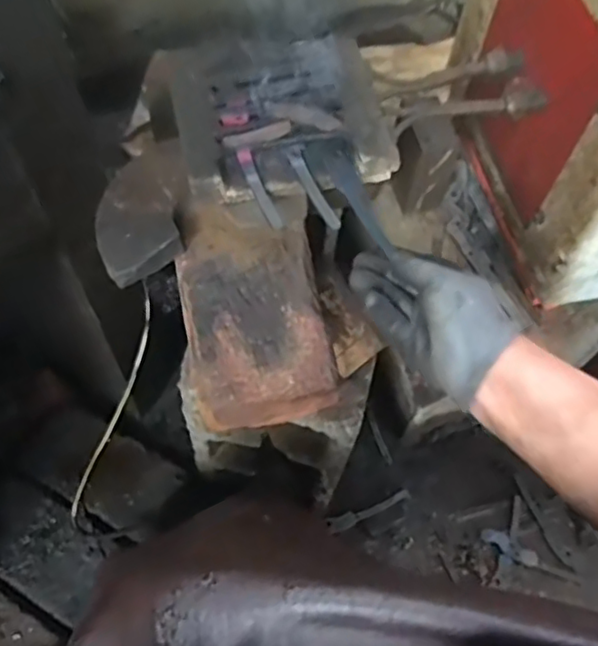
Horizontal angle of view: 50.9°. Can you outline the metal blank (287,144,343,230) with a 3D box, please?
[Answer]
[{"bbox_3d":[0.013,-0.113,0.529,0.015,0.007,0.092,-18,63,-13],"label":"metal blank"}]

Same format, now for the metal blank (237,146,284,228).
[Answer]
[{"bbox_3d":[-0.032,-0.113,0.526,0.012,0.010,0.083,-19,63,-13],"label":"metal blank"}]

